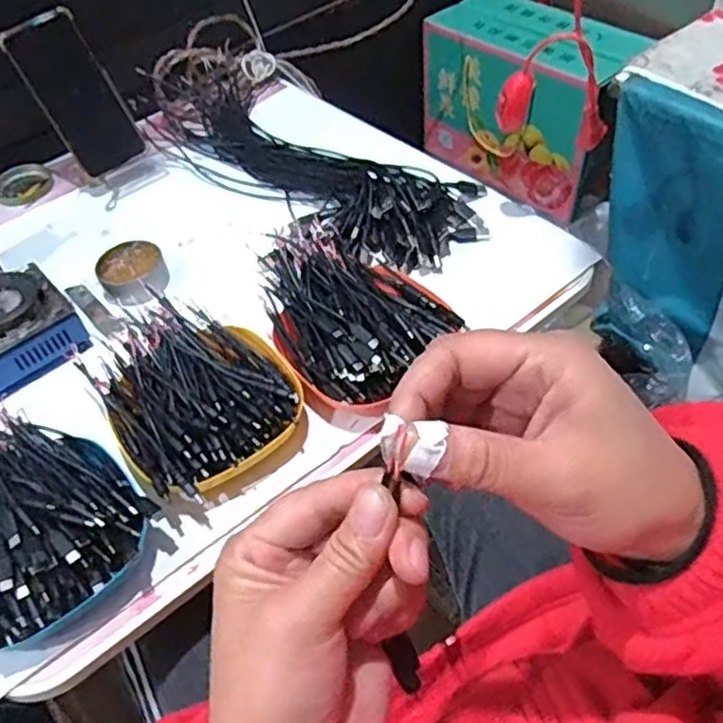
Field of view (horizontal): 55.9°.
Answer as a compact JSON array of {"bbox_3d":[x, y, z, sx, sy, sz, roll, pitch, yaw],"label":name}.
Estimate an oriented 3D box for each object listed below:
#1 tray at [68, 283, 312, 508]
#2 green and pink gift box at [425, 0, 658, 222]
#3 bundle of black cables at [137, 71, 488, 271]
[{"bbox_3d":[-0.130,0.024,0.534,0.134,0.051,0.170,-33,55,-20],"label":"tray"},{"bbox_3d":[0.269,-0.426,1.115,0.151,0.234,0.316,-37,56,-22],"label":"green and pink gift box"},{"bbox_3d":[-0.076,-0.232,0.756,0.467,0.043,0.161,35,62,29],"label":"bundle of black cables"}]

